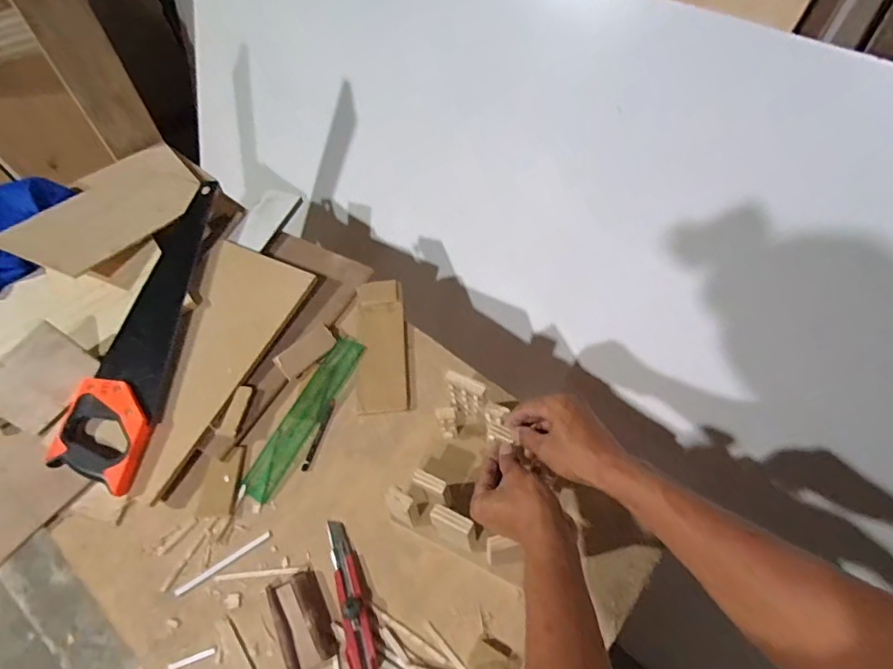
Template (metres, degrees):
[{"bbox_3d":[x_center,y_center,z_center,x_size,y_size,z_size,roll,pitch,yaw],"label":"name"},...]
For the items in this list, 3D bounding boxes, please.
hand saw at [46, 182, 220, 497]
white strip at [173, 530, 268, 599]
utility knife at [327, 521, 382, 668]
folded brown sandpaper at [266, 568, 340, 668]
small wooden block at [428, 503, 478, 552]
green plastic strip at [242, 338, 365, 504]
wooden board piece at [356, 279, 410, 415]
[{"bbox_3d":[-0.441,-0.034,0.774,0.116,0.033,0.523,5,60,4],"label":"hand saw"},{"bbox_3d":[-0.282,0.290,0.629,0.124,0.005,0.009,-31,60,-15],"label":"white strip"},{"bbox_3d":[-0.115,0.310,0.588,0.035,0.024,0.178,-18,58,-8],"label":"utility knife"},{"bbox_3d":[-0.170,0.333,0.579,0.060,0.017,0.097,-23,59,-10],"label":"folded brown sandpaper"},{"bbox_3d":[0.009,0.221,0.567,0.052,0.103,0.014,19,61,15],"label":"small wooden block"},{"bbox_3d":[-0.205,0.114,0.723,0.050,0.004,0.256,21,64,16],"label":"green plastic strip"},{"bbox_3d":[-0.099,0.014,0.770,0.071,0.010,0.221,-5,63,-3],"label":"wooden board piece"}]

